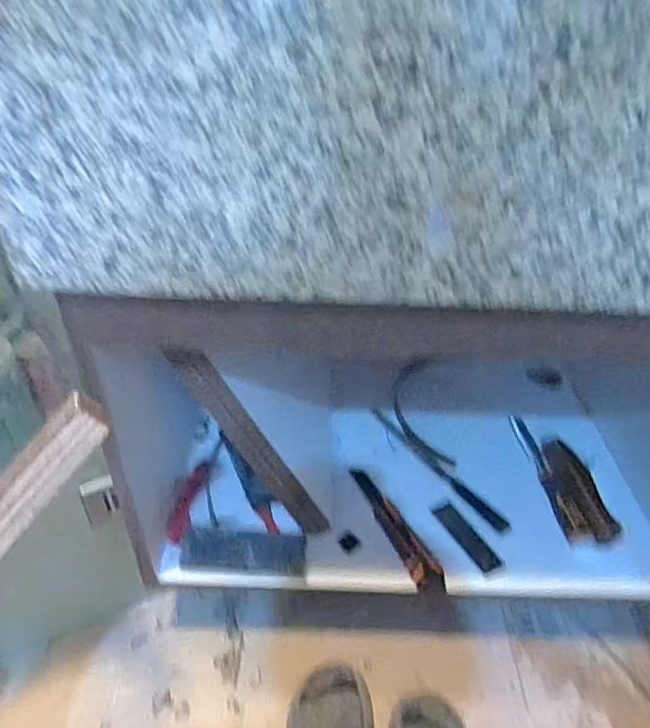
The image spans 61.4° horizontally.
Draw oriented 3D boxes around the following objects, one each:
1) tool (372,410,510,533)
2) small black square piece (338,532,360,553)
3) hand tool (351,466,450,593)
[{"bbox_3d":[0.190,0.174,0.961,0.026,0.020,0.329,-20,44,-27],"label":"tool"},{"bbox_3d":[0.036,0.266,0.822,0.029,0.007,0.031,27,44,27],"label":"small black square piece"},{"bbox_3d":[0.107,0.250,0.841,0.040,0.018,0.228,-15,42,-22],"label":"hand tool"}]

